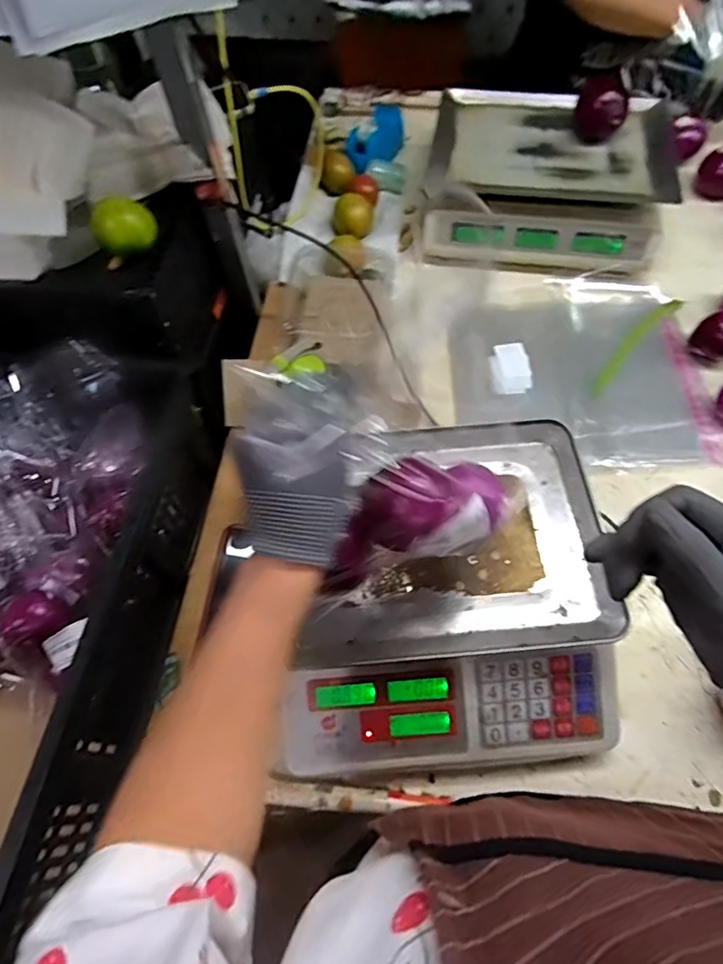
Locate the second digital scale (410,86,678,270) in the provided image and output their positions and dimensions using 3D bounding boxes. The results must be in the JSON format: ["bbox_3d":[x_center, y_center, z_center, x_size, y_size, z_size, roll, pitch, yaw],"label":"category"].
[{"bbox_3d":[0.283,-0.475,0.873,0.356,0.113,0.276,5,62,6],"label":"second digital scale"}]

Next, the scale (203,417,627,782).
[{"bbox_3d":[0.069,0.103,0.543,0.329,0.099,0.312,-7,61,0],"label":"scale"}]

